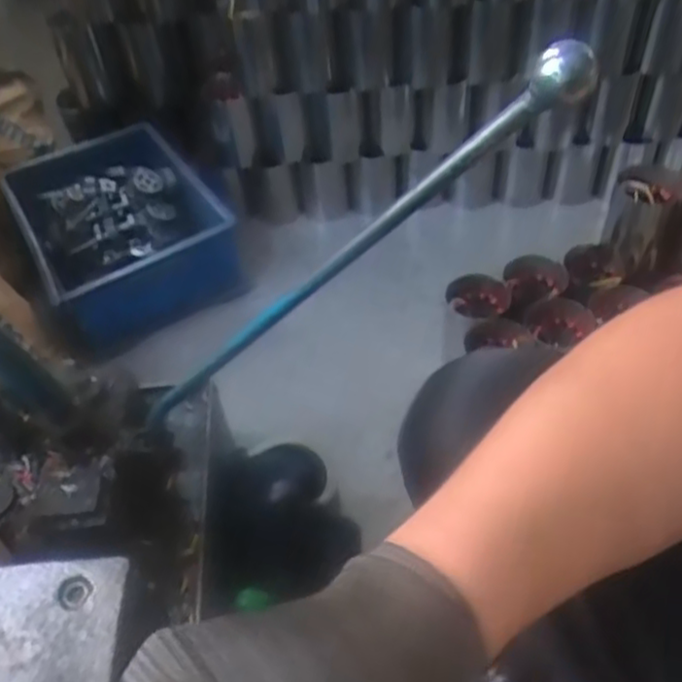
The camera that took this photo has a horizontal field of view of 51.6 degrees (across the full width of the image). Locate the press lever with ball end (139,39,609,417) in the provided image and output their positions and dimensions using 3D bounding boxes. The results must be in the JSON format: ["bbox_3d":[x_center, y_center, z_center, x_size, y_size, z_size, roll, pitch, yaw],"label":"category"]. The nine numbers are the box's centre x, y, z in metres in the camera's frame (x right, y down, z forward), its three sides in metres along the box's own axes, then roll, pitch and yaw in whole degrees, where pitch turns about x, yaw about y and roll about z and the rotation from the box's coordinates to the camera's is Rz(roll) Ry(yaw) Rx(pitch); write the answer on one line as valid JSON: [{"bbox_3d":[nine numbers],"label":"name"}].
[{"bbox_3d":[-0.021,-0.036,0.458,0.424,0.025,0.030,-36,35,37],"label":"press lever with ball end"}]

